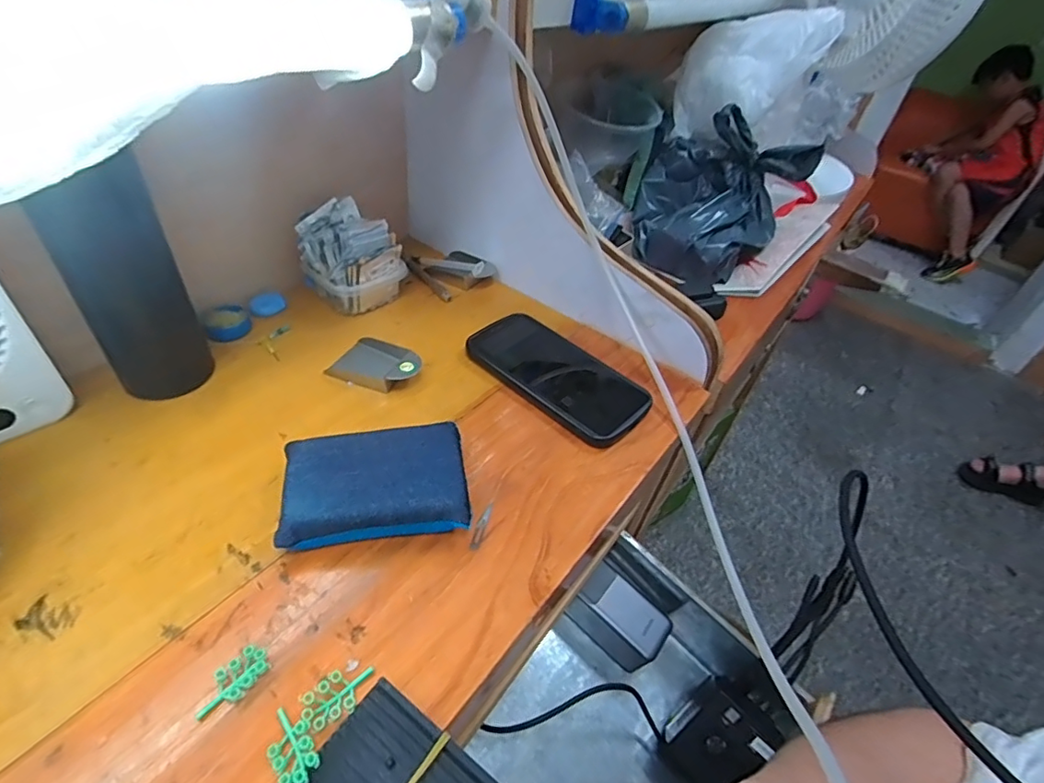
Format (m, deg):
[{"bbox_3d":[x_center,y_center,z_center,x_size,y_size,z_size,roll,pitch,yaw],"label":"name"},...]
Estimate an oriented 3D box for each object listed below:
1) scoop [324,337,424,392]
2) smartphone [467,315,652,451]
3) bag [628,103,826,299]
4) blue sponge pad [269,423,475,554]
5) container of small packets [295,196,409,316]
[{"bbox_3d":[-0.119,-0.026,0.441,0.073,0.019,0.052,19,43,12],"label":"scoop"},{"bbox_3d":[0.031,-0.016,0.454,0.158,0.016,0.081,35,49,27],"label":"smartphone"},{"bbox_3d":[0.211,-0.235,0.627,0.174,0.127,0.174,-29,55,-34],"label":"bag"},{"bbox_3d":[-0.093,0.063,0.341,0.111,0.031,0.079,-4,44,-13],"label":"blue sponge pad"},{"bbox_3d":[-0.160,-0.126,0.494,0.069,0.082,0.079,35,49,27],"label":"container of small packets"}]

